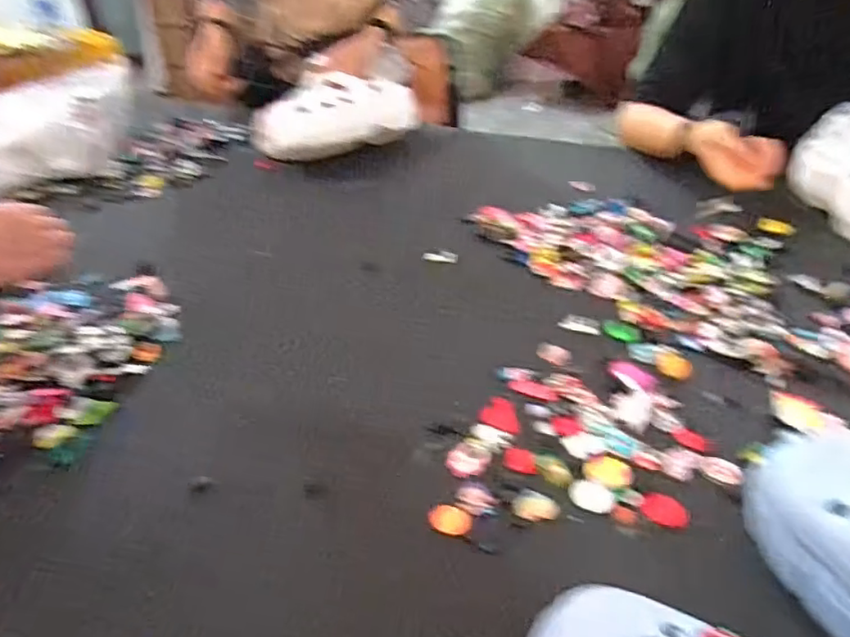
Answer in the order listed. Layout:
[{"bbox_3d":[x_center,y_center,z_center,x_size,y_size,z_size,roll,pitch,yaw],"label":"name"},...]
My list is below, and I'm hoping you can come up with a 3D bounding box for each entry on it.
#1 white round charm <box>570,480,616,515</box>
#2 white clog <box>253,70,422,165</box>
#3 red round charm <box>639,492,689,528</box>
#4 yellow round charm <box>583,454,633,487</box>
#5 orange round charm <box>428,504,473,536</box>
[{"bbox_3d":[0.123,0.132,0.445,0.032,0.005,0.023,11,39,21],"label":"white round charm"},{"bbox_3d":[-0.142,-0.323,0.982,0.278,0.119,0.124,-10,37,-7],"label":"white clog"},{"bbox_3d":[0.171,0.137,0.429,0.032,0.005,0.026,18,42,28],"label":"red round charm"},{"bbox_3d":[0.140,0.115,0.458,0.032,0.005,0.029,26,46,35],"label":"yellow round charm"},{"bbox_3d":[0.019,0.146,0.436,0.031,0.009,0.019,3,37,10],"label":"orange round charm"}]

